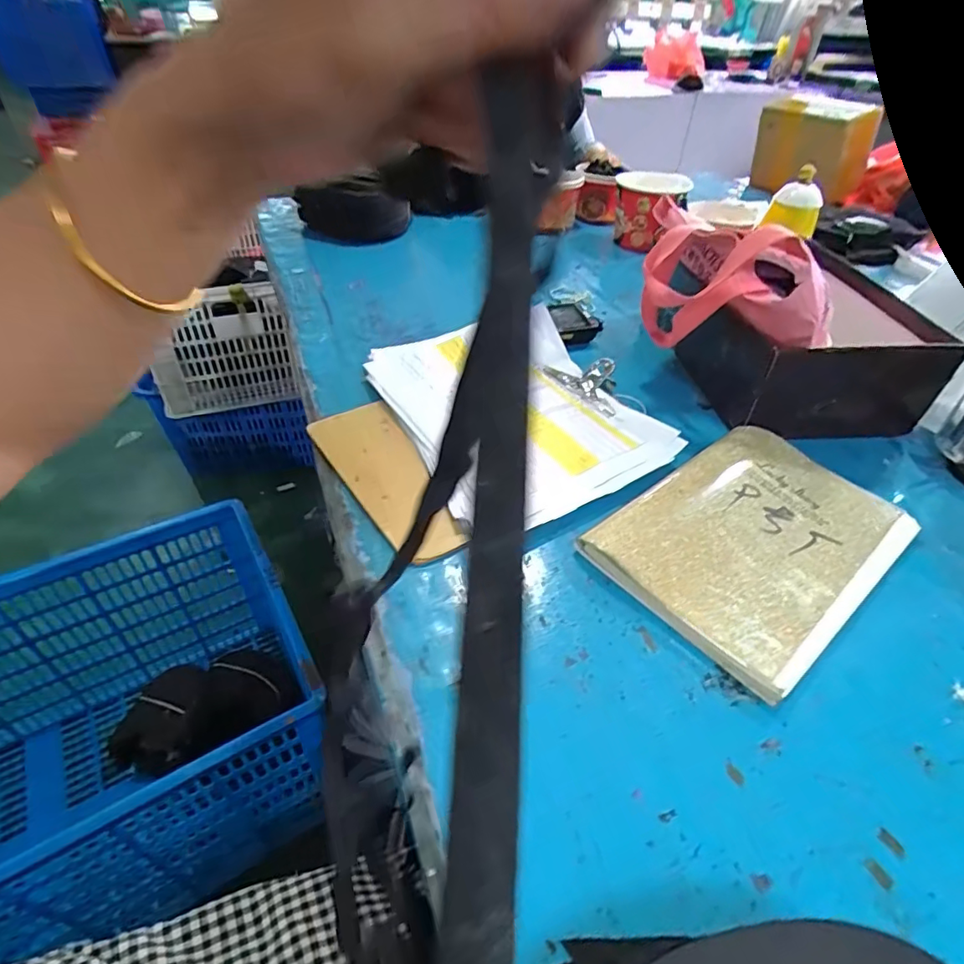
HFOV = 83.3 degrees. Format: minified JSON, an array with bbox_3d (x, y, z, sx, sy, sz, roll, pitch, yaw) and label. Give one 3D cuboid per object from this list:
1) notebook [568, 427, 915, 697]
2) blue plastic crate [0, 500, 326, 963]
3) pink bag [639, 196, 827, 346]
[{"bbox_3d":[0.229,0.046,0.458,0.245,0.018,0.177,-28,51,-28],"label":"notebook"},{"bbox_3d":[-0.621,0.416,0.854,0.670,0.380,0.464,-23,49,-26],"label":"blue plastic crate"},{"bbox_3d":[0.262,-0.194,0.559,0.093,0.137,0.180,-27,50,-28],"label":"pink bag"}]

